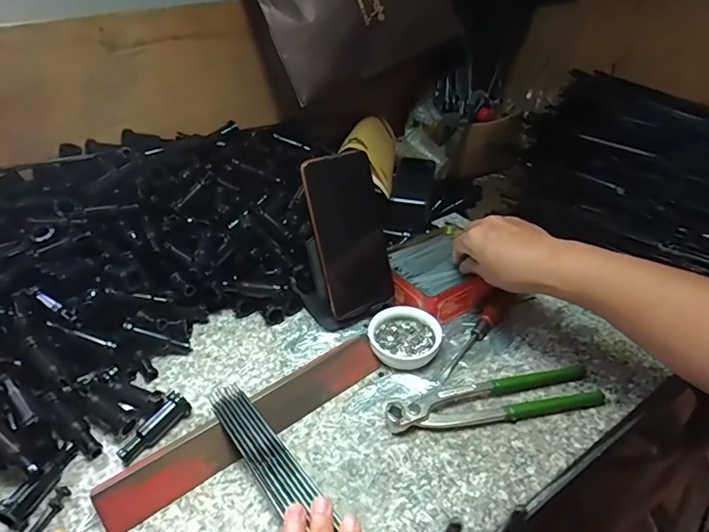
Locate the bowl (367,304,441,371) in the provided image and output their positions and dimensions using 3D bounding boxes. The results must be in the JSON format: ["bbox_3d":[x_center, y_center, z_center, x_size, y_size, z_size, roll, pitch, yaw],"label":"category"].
[{"bbox_3d":[0.052,0.074,0.491,0.072,0.025,0.066,-1,37,1],"label":"bowl"}]

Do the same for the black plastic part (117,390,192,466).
[{"bbox_3d":[-0.174,0.138,0.413,0.017,0.021,0.065,26,45,31],"label":"black plastic part"}]

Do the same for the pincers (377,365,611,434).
[{"bbox_3d":[0.126,0.121,0.434,0.198,0.018,0.039,-8,38,-9],"label":"pincers"}]

